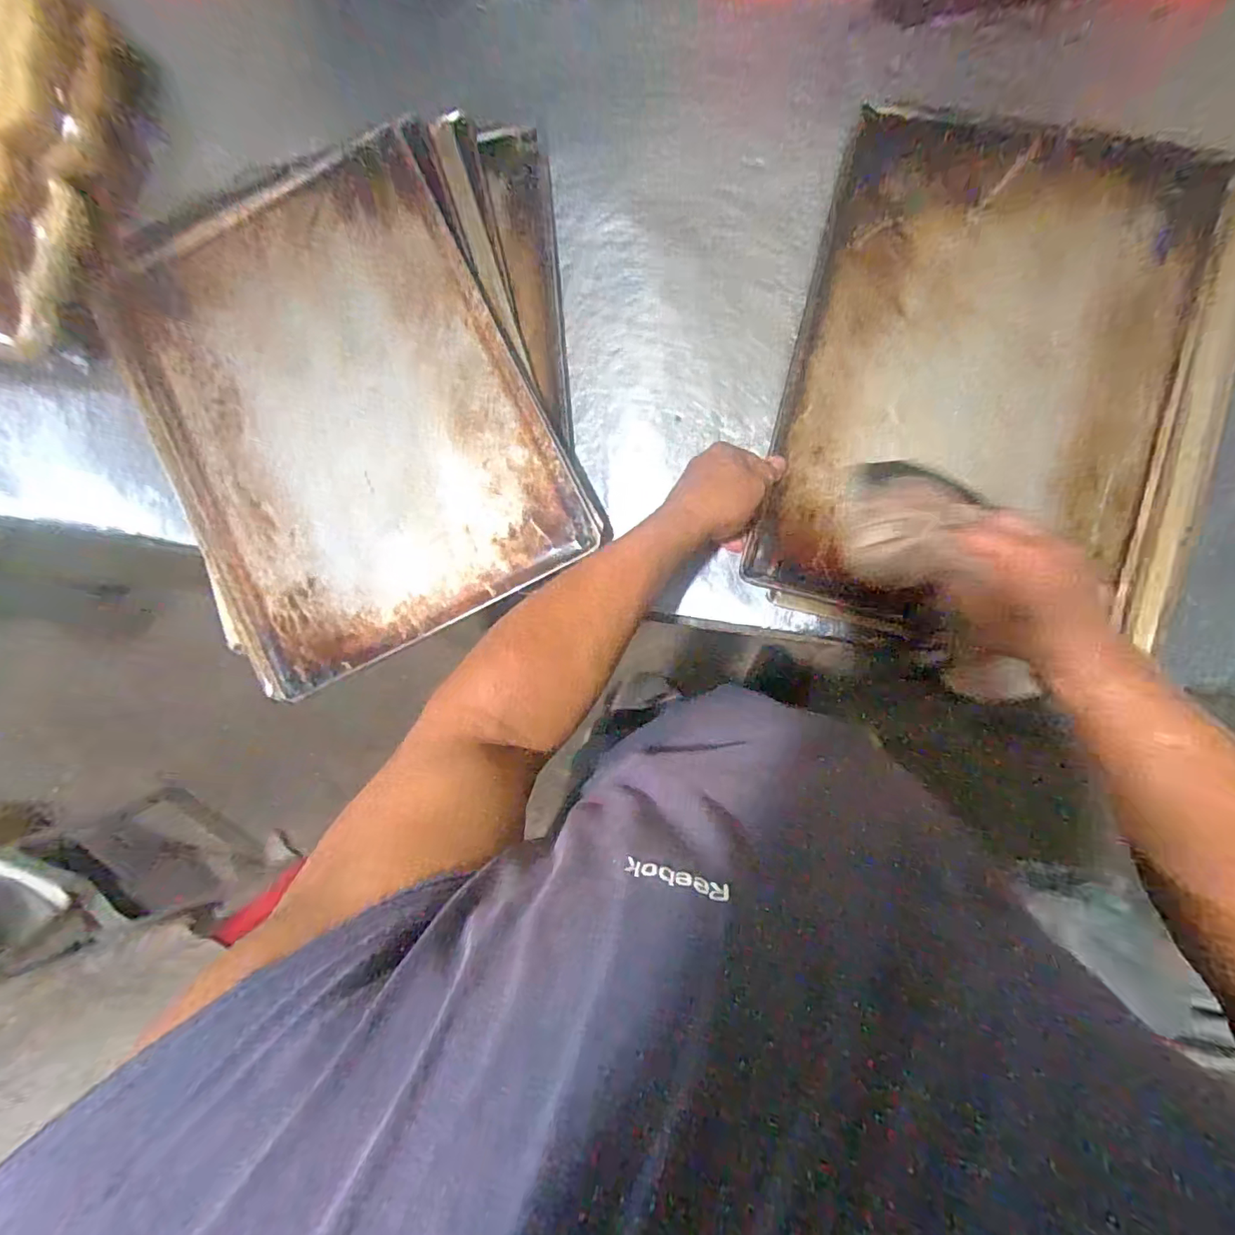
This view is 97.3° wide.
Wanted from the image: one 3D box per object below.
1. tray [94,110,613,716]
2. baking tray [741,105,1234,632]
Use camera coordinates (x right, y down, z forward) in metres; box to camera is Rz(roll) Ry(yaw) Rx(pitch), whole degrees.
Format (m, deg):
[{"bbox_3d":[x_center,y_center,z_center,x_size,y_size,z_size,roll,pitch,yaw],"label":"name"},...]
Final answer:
[{"bbox_3d":[-0.265,-0.197,0.520,0.352,0.034,0.472,-27,85,1],"label":"tray"},{"bbox_3d":[0.321,-0.210,0.480,0.323,0.044,0.449,16,87,4],"label":"baking tray"}]

